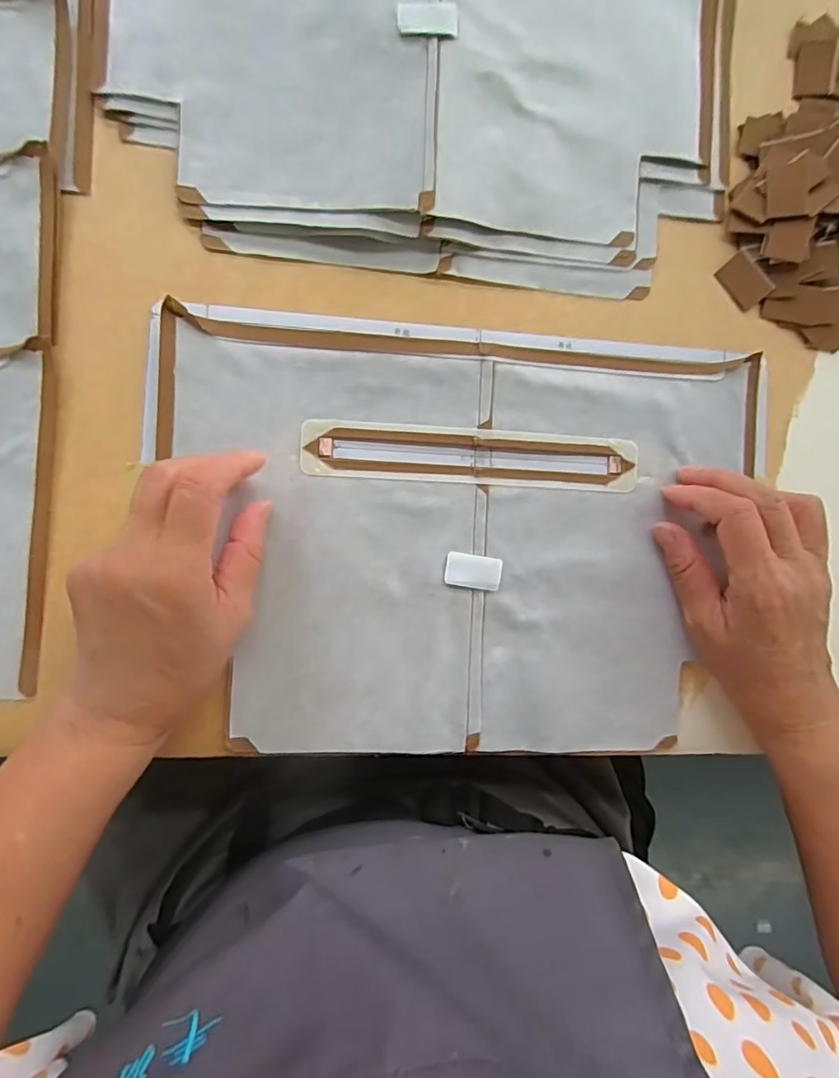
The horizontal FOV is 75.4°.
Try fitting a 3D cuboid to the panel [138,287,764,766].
[{"bbox_3d":[0.025,0.000,0.317,0.338,0.007,0.241,3,89,-6],"label":"panel"}]

